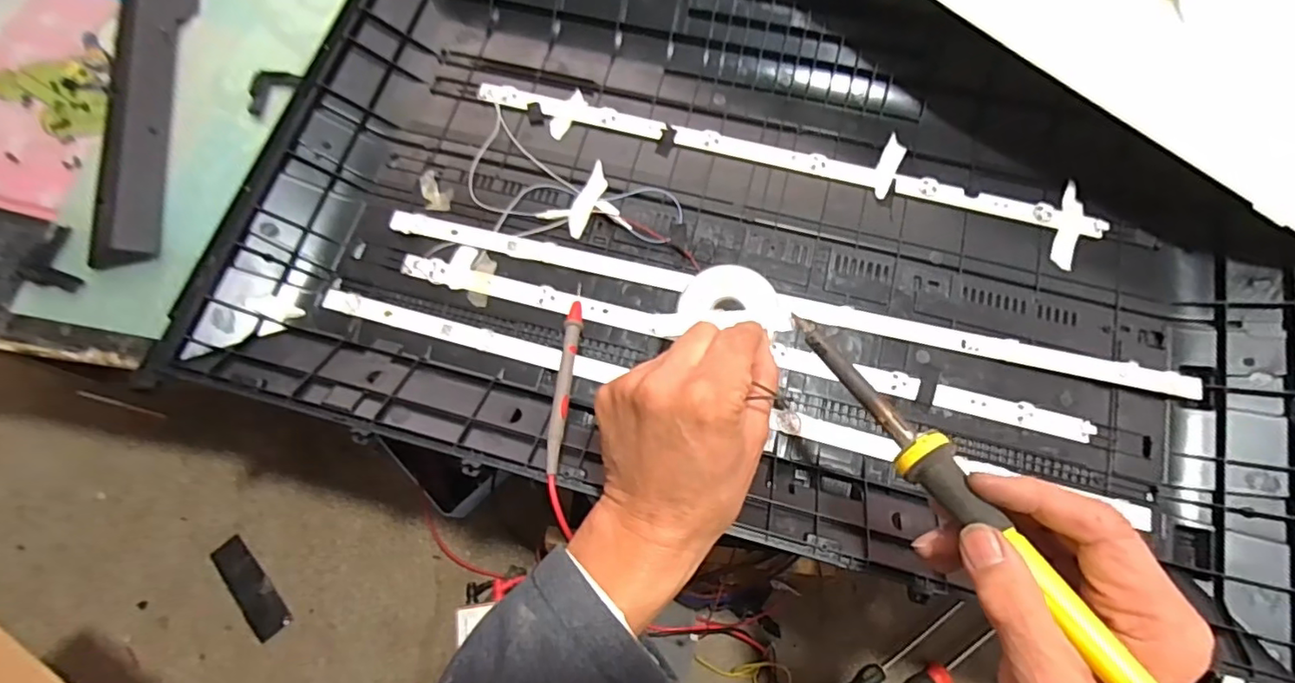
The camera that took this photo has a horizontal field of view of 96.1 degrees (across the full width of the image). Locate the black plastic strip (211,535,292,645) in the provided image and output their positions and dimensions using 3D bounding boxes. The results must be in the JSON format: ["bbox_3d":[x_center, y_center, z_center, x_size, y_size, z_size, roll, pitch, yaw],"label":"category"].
[{"bbox_3d":[-0.426,0.265,0.624,0.037,0.009,0.114,-37,79,-20],"label":"black plastic strip"}]

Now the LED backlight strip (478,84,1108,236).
[{"bbox_3d":[0.100,-0.149,0.461,0.487,0.010,0.026,14,70,5],"label":"LED backlight strip"}]

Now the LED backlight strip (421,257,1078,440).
[{"bbox_3d":[0.058,0.003,0.412,0.490,0.008,0.030,15,70,5],"label":"LED backlight strip"}]

